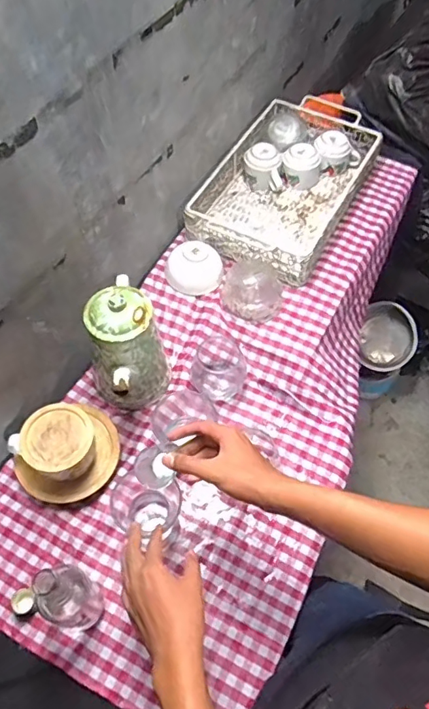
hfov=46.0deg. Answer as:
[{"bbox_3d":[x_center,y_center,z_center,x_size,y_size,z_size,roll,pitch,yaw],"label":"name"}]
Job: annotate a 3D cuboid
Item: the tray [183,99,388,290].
[{"bbox_3d":[0.148,-0.363,1.056,0.270,0.081,0.446,25,61,13],"label":"tray"}]

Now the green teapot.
[{"bbox_3d":[-0.128,-0.005,0.780,0.111,0.200,0.203,-8,59,-7],"label":"green teapot"}]

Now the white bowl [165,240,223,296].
[{"bbox_3d":[-0.039,-0.168,0.943,0.106,0.053,0.086,10,58,4],"label":"white bowl"}]

